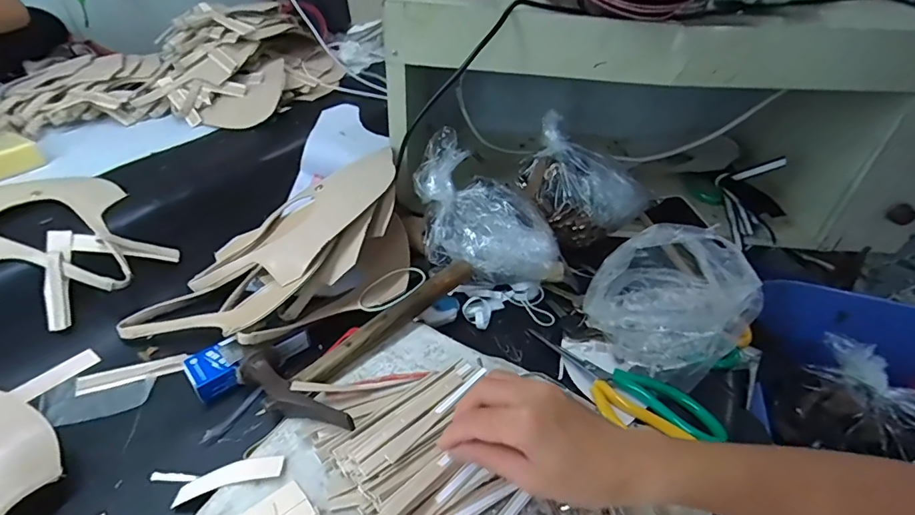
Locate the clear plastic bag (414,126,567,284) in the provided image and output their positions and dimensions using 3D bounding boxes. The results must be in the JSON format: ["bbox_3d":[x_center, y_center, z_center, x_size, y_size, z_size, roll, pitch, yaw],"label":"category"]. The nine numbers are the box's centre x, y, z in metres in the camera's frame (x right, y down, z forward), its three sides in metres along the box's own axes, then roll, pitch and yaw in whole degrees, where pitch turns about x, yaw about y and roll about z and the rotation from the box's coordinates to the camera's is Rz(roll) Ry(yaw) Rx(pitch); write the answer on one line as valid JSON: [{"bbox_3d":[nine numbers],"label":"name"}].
[{"bbox_3d":[0.040,-0.044,0.535,0.181,0.128,0.100,23,41,22],"label":"clear plastic bag"}]

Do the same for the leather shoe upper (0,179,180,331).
[{"bbox_3d":[-0.415,-0.013,0.492,0.183,0.059,0.169,27,45,26],"label":"leather shoe upper"}]

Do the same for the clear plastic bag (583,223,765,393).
[{"bbox_3d":[0.192,0.041,0.448,0.102,0.137,0.112,-14,42,-23],"label":"clear plastic bag"}]

